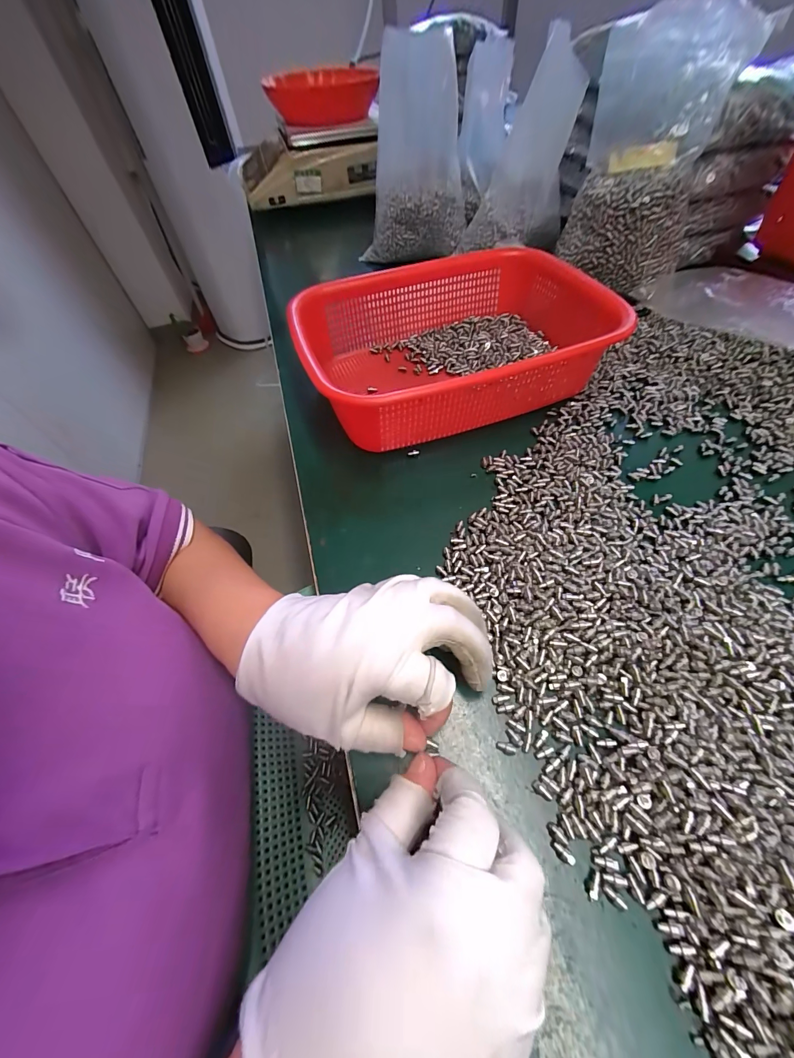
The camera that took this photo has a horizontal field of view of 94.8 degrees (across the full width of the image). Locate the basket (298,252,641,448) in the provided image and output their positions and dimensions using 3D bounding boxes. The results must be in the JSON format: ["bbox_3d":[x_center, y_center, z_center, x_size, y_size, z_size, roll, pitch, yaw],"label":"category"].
[{"bbox_3d":[0.057,-0.187,0.366,0.289,0.071,0.214,-20,57,-9],"label":"basket"}]

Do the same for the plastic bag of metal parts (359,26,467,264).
[{"bbox_3d":[0.017,-0.499,0.506,0.146,0.222,0.065,7,57,9],"label":"plastic bag of metal parts"}]

